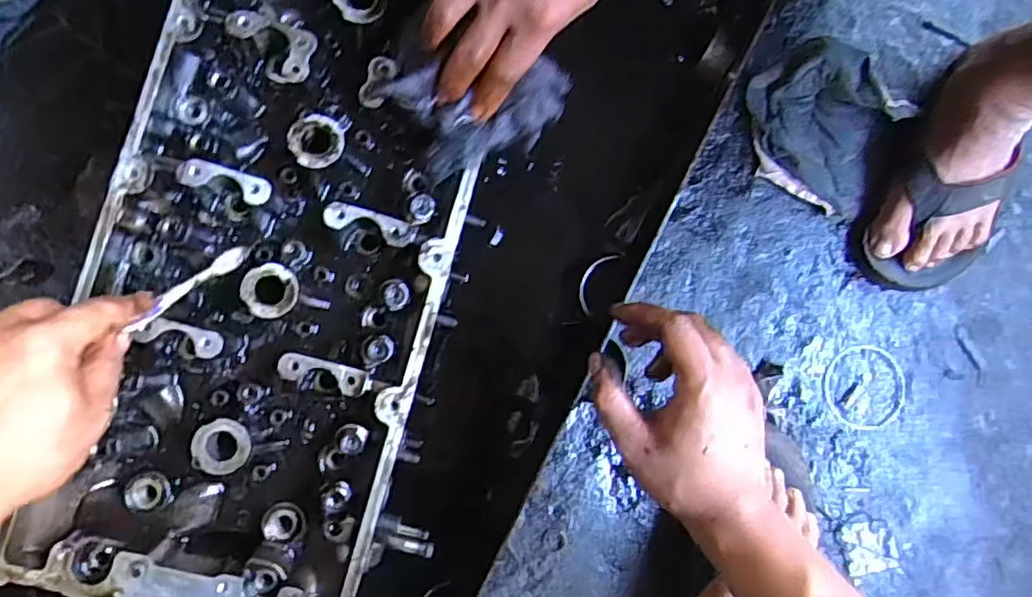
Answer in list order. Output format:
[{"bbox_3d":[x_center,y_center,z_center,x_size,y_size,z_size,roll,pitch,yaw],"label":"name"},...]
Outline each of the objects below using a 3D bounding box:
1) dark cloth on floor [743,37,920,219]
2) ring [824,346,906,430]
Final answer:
[{"bbox_3d":[0.280,-0.157,0.573,0.139,0.048,0.121,30,85,-2],"label":"dark cloth on floor"},{"bbox_3d":[0.321,0.081,0.575,0.075,0.004,0.076,0,87,-4],"label":"ring"}]

